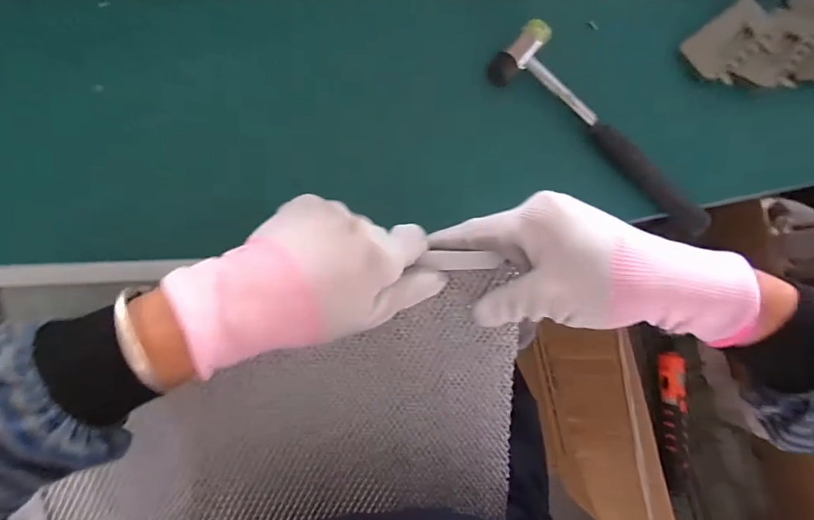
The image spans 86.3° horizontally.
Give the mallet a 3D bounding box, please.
[{"bbox_3d":[0.176,-0.107,0.383,0.238,0.021,0.057,44,85,-3],"label":"mallet"}]

